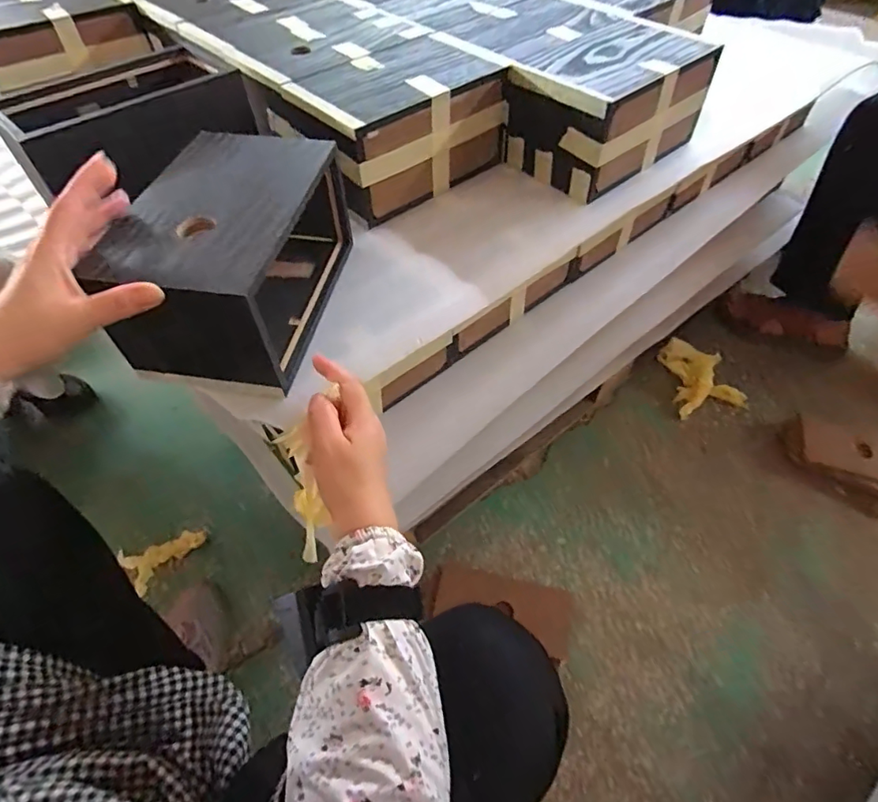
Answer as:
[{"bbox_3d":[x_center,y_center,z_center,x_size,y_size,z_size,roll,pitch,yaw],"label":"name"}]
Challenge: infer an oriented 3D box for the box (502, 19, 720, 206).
[{"bbox_3d":[0.205,-0.363,0.628,0.225,0.112,0.149,-35,60,-23],"label":"box"}]

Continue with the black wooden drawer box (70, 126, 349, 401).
[{"bbox_3d":[-0.174,-0.127,0.451,0.132,0.105,0.210,7,54,6],"label":"black wooden drawer box"}]

